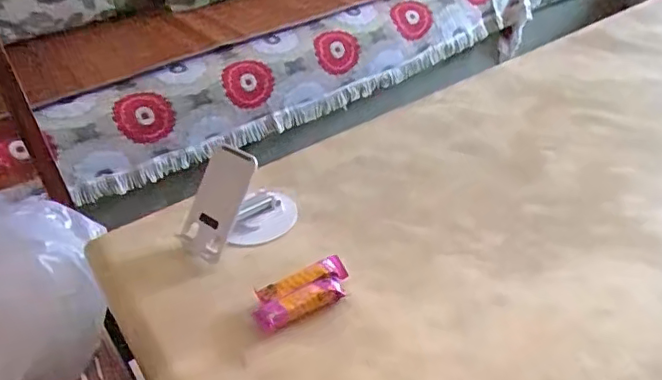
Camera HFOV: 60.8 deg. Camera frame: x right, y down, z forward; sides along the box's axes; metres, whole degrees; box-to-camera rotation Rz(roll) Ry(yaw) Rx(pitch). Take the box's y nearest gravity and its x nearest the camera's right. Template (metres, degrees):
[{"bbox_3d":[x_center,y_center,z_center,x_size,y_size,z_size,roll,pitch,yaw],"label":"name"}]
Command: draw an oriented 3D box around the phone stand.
[{"bbox_3d":[-0.107,0.009,0.616,0.122,0.096,0.076,-24,38,-25],"label":"phone stand"}]

